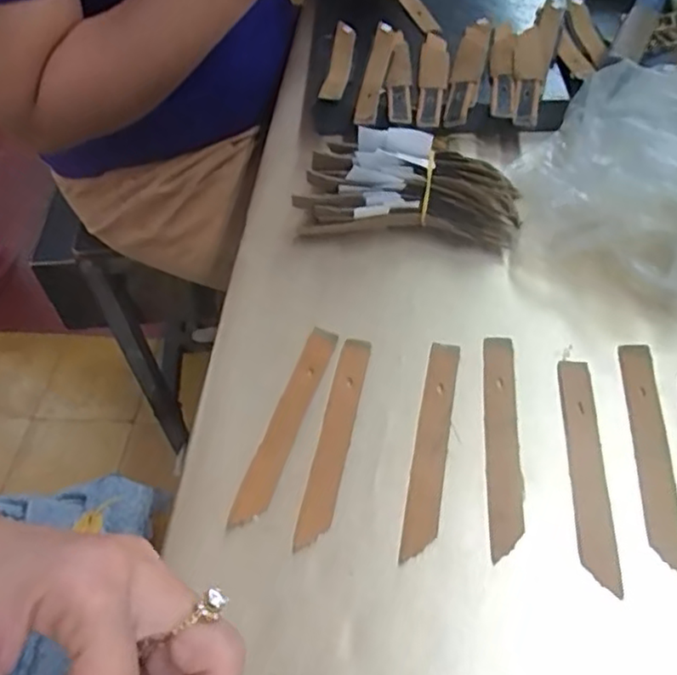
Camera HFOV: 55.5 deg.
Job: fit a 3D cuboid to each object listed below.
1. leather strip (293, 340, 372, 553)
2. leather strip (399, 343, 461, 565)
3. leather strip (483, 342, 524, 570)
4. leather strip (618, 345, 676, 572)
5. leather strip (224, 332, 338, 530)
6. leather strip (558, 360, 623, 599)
[{"bbox_3d":[-0.001,0.053,0.347,0.016,0.004,0.124,8,54,10],"label":"leather strip"},{"bbox_3d":[0.050,0.054,0.340,0.017,0.004,0.123,8,54,9],"label":"leather strip"},{"bbox_3d":[0.086,0.052,0.338,0.016,0.004,0.125,2,53,5],"label":"leather strip"},{"bbox_3d":[0.161,0.057,0.332,0.017,0.007,0.125,4,53,7],"label":"leather strip"},{"bbox_3d":[-0.028,0.045,0.351,0.018,0.004,0.124,13,55,14],"label":"leather strip"},{"bbox_3d":[0.126,0.065,0.328,0.016,0.004,0.124,3,53,6],"label":"leather strip"}]

